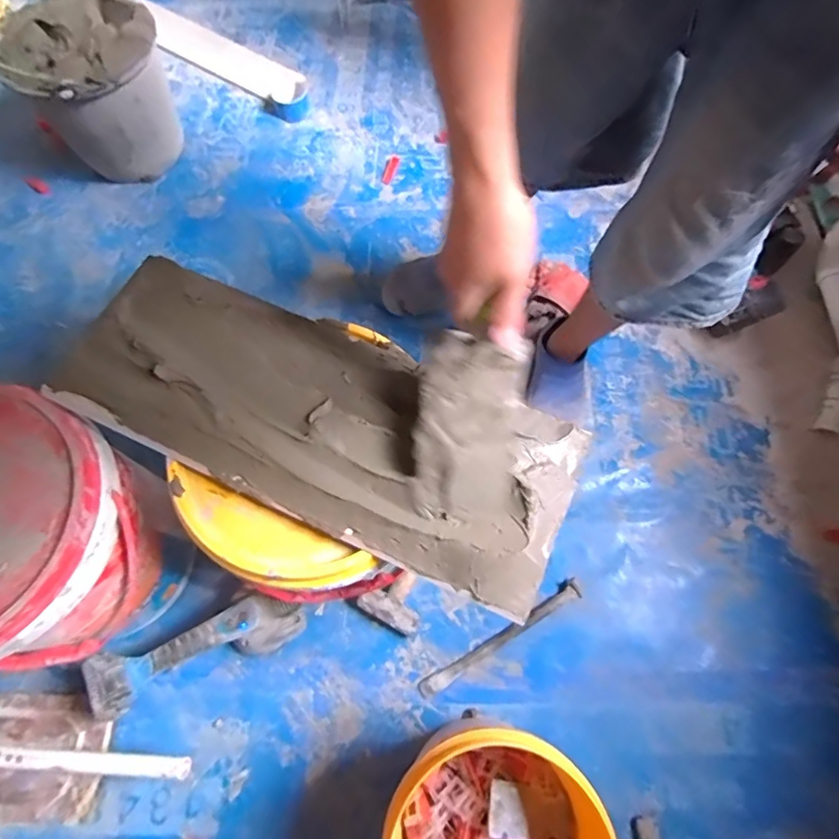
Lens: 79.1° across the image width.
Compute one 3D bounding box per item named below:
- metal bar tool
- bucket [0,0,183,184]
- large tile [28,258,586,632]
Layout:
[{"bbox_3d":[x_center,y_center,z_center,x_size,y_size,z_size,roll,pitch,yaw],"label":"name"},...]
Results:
[{"bbox_3d":[0.130,0.350,0.814,0.298,0.027,0.027,-30,73,-10],"label":"metal bar tool"},{"bbox_3d":[-0.664,-0.689,1.084,0.275,0.266,0.284,0,70,0],"label":"bucket"},{"bbox_3d":[-0.118,-0.010,0.566,0.579,0.031,0.210,24,72,8],"label":"large tile"}]

